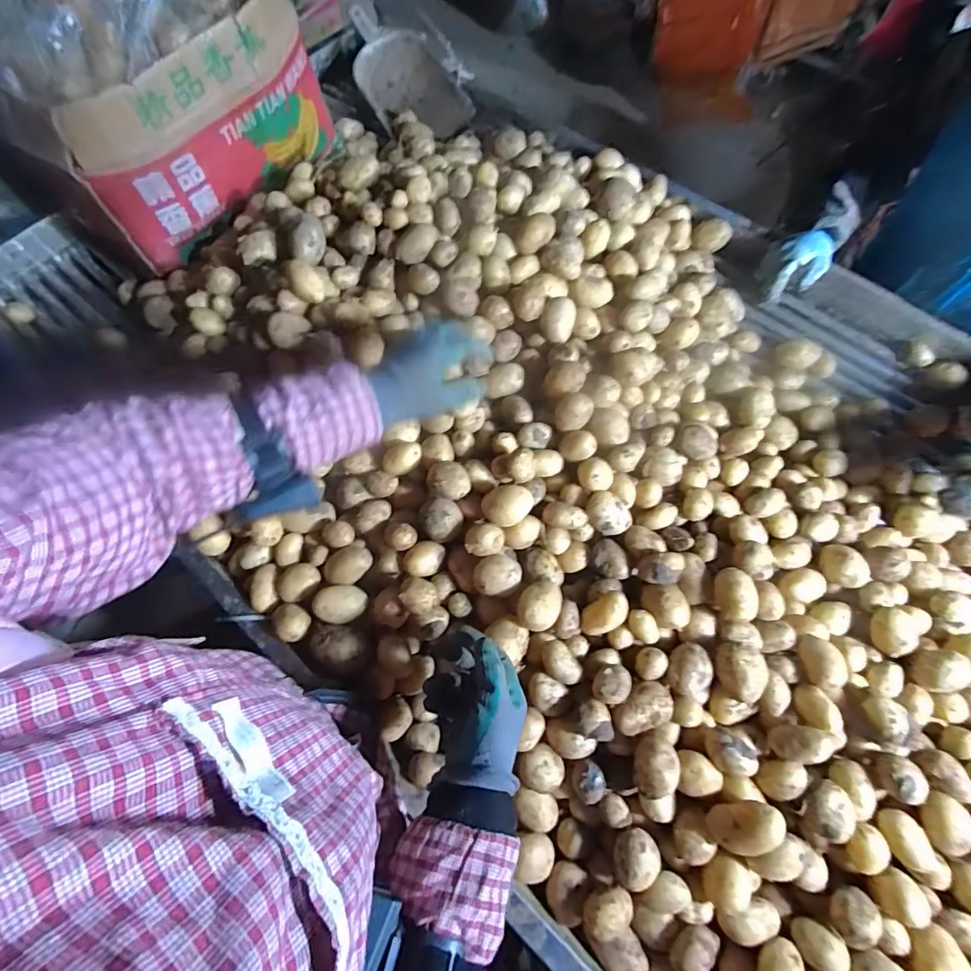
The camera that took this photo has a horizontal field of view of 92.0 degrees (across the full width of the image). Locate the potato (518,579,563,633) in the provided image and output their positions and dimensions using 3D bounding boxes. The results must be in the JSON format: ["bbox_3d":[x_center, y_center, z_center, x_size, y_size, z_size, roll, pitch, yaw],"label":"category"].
[{"bbox_3d":[0.063,0.136,0.532,0.044,0.032,0.060,27,71,14],"label":"potato"}]

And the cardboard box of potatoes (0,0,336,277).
[{"bbox_3d":[-0.531,-0.631,0.738,0.385,0.257,0.418,29,71,15],"label":"cardboard box of potatoes"}]

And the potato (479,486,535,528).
[{"bbox_3d":[0.026,0.027,0.574,0.060,0.045,0.045,-5,66,1],"label":"potato"}]

